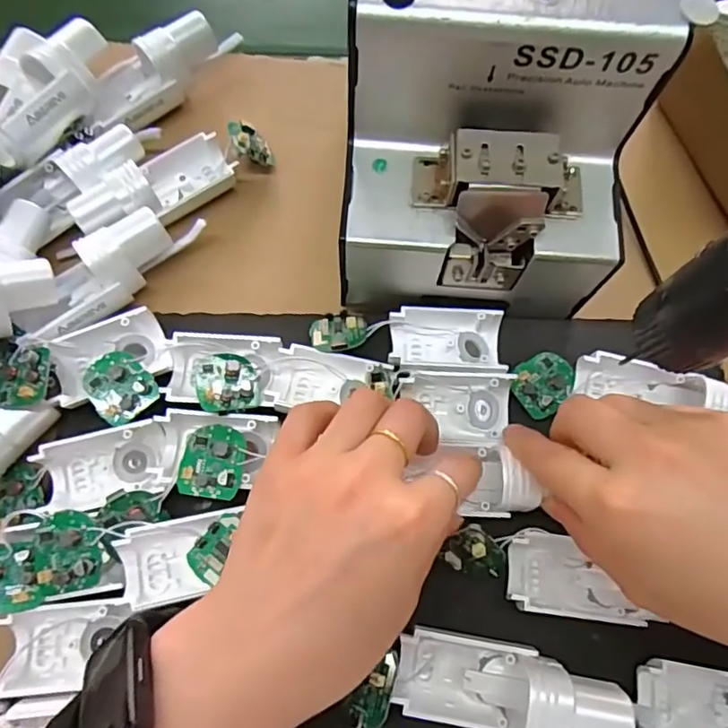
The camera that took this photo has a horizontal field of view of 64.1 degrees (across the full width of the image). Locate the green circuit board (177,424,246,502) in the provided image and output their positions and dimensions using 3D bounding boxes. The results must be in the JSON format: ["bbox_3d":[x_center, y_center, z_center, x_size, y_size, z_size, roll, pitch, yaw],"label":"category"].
[{"bbox_3d":[-0.070,0.045,0.269,0.028,0.006,0.033,11,68,-1],"label":"green circuit board"}]

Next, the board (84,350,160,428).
[{"bbox_3d":[-0.118,0.011,0.281,0.030,0.006,0.033,-42,84,-6],"label":"board"}]

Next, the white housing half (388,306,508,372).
[{"bbox_3d":[0.043,-0.012,0.299,0.057,0.017,0.033,2,72,-1],"label":"white housing half"}]

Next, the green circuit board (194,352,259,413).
[{"bbox_3d":[-0.066,0.006,0.281,0.029,0.009,0.035,4,46,-17],"label":"green circuit board"}]

